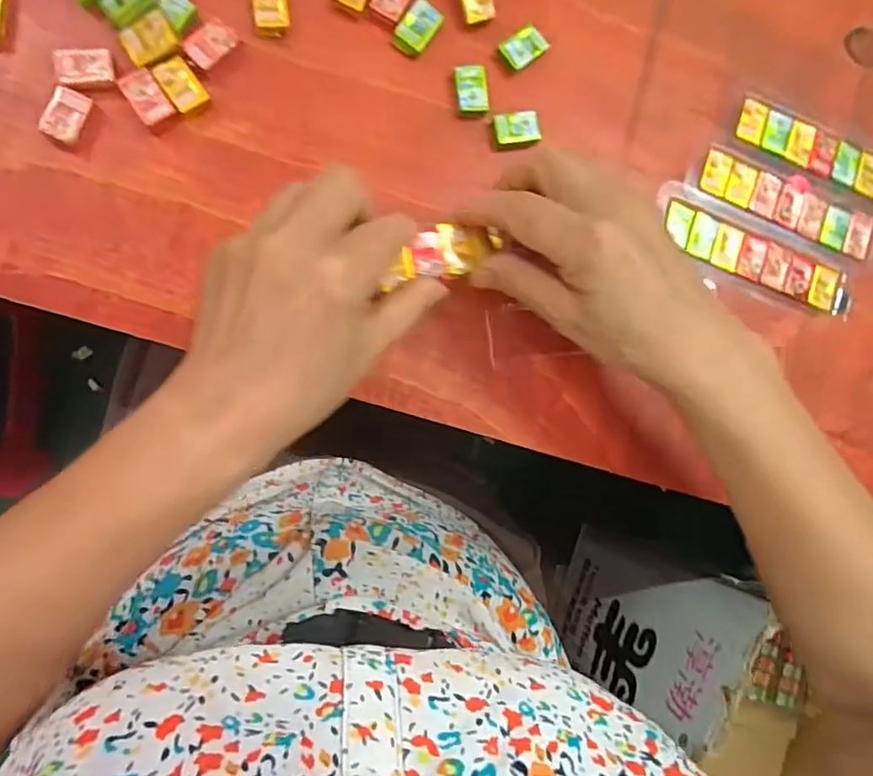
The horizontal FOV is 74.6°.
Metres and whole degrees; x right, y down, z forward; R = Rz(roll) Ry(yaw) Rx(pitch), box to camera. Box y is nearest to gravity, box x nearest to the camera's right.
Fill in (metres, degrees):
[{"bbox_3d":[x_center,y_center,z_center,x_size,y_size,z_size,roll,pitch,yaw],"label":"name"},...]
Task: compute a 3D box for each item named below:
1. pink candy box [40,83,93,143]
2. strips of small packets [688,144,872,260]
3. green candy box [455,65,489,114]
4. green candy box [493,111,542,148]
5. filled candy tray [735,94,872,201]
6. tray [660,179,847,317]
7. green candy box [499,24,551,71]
[{"bbox_3d":[-0.184,-0.135,0.285,0.019,0.006,0.025,22,86,-8],"label":"pink candy box"},{"bbox_3d":[0.213,-0.111,0.345,0.126,0.004,0.031,20,86,-8],"label":"strips of small packets"},{"bbox_3d":[0.019,-0.165,0.319,0.017,0.009,0.024,-9,90,-9],"label":"green candy box"},{"bbox_3d":[0.045,-0.146,0.322,0.026,0.006,0.019,-9,90,-9],"label":"green candy box"},{"bbox_3d":[0.237,-0.144,0.353,0.116,0.008,0.031,20,86,-8],"label":"filled candy tray"},{"bbox_3d":[0.191,-0.082,0.341,0.131,0.004,0.037,20,86,-8],"label":"tray"},{"bbox_3d":[0.049,-0.192,0.323,0.026,0.007,0.017,-39,95,-8],"label":"green candy box"}]

